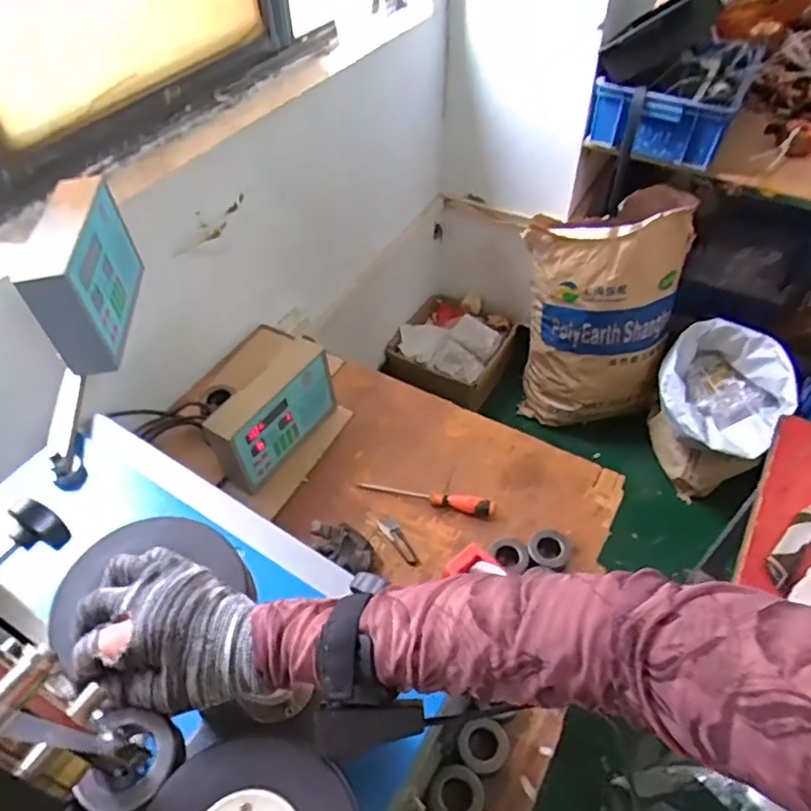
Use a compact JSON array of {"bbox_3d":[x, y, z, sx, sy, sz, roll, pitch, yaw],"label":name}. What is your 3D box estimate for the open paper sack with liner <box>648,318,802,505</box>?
[{"bbox_3d":[0.808,0.031,1.637,0.320,0.387,0.254,33,56,26],"label":"open paper sack with liner"}]

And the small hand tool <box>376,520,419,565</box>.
[{"bbox_3d":[-0.010,0.212,0.952,0.026,0.010,0.091,-28,54,-23],"label":"small hand tool"}]

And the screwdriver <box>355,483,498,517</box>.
[{"bbox_3d":[0.033,0.143,0.986,0.226,0.024,0.025,11,49,9],"label":"screwdriver"}]

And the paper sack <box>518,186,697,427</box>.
[{"bbox_3d":[0.519,-0.225,1.678,0.406,0.606,0.223,1,48,0],"label":"paper sack"}]

